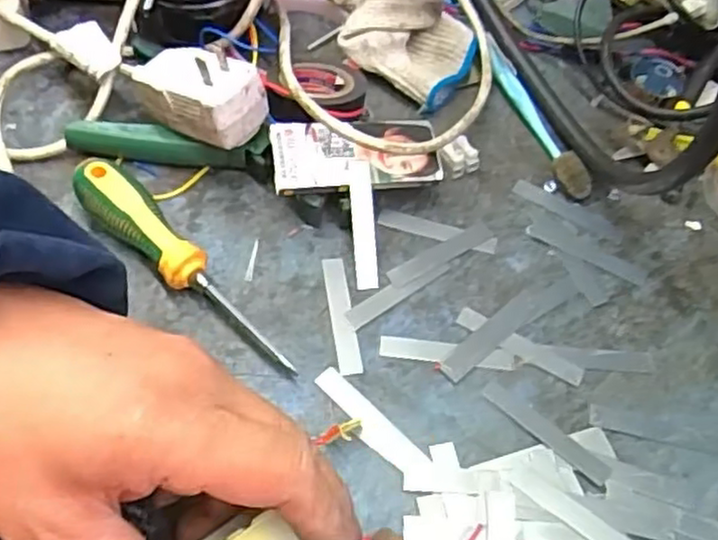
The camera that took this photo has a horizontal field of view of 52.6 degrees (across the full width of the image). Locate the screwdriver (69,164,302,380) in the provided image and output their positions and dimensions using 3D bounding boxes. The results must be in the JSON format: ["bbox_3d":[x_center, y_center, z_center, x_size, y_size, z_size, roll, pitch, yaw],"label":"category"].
[{"bbox_3d":[-0.088,-0.003,0.359,0.146,0.031,0.024,39,62,20],"label":"screwdriver"}]

